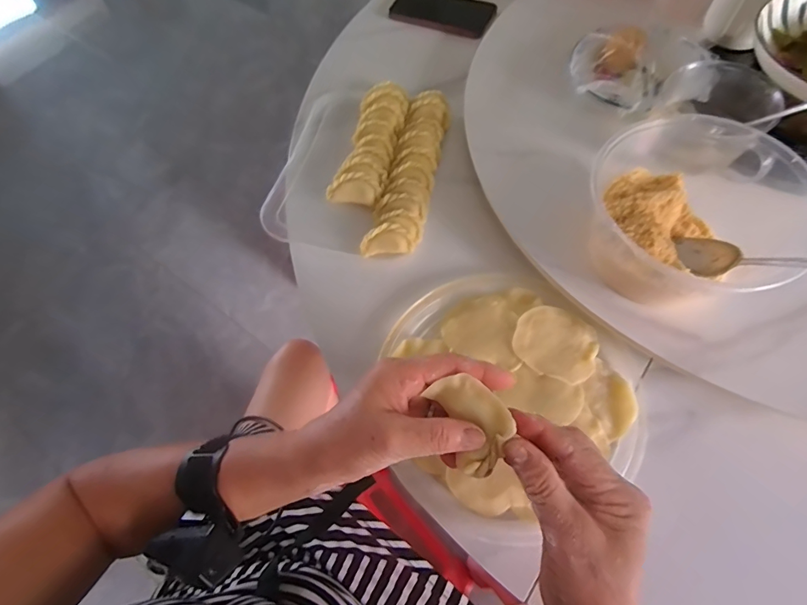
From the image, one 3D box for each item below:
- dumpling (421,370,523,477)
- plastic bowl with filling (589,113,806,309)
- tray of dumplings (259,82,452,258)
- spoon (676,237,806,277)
[{"bbox_3d":[0.048,0.080,0.275,0.042,0.017,0.062,-21,65,-6],"label":"dumpling"},{"bbox_3d":[0.265,-0.087,0.367,0.204,0.080,0.165,-34,67,-12],"label":"plastic bowl with filling"},{"bbox_3d":[-0.052,-0.171,0.507,0.191,0.039,0.255,10,66,8],"label":"tray of dumplings"},{"bbox_3d":[0.275,-0.033,0.306,0.026,0.175,0.033,-6,97,1],"label":"spoon"}]

